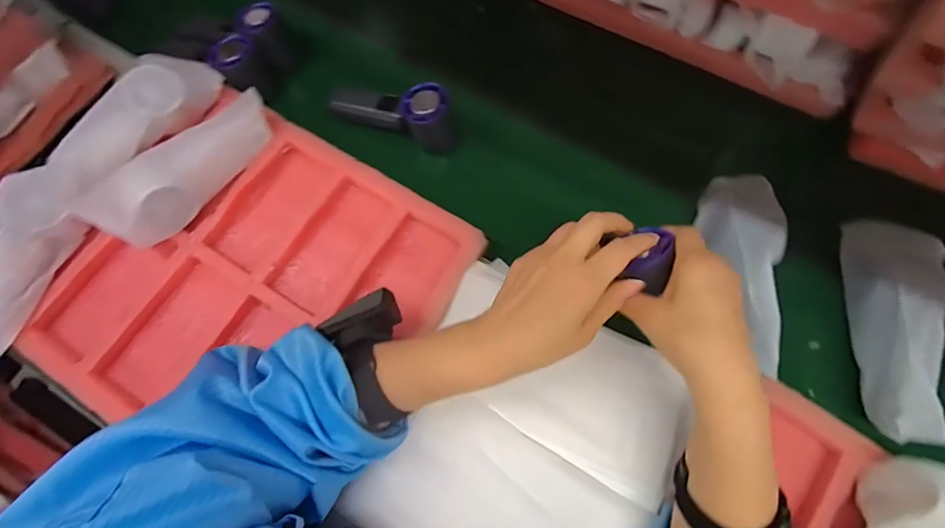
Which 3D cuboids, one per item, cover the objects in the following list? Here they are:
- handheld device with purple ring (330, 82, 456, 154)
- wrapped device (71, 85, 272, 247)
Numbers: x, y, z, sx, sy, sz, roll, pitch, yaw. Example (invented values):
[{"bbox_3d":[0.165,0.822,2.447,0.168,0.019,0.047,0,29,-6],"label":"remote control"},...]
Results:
[{"bbox_3d":[-0.091,-0.184,0.508,0.148,0.066,0.046,23,73,10],"label":"handheld device with purple ring"},{"bbox_3d":[-0.292,-0.101,0.453,0.064,0.067,0.186,34,76,12],"label":"wrapped device"}]

